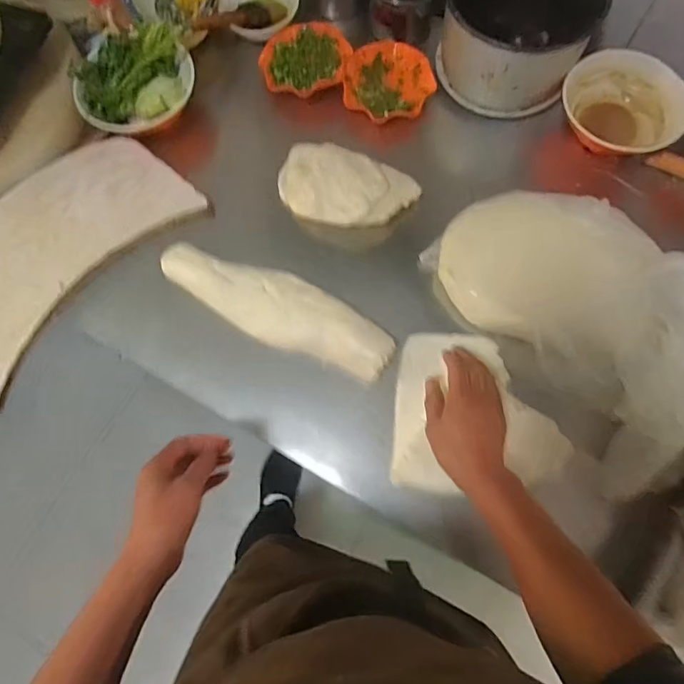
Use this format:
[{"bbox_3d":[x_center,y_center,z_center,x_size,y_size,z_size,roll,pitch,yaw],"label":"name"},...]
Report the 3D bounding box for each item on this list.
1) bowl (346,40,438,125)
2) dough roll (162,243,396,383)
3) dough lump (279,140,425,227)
[{"bbox_3d":[0.077,-0.430,0.805,0.144,0.054,0.139,0,72,1],"label":"bowl"},{"bbox_3d":[-0.101,-0.052,0.689,0.363,0.036,0.098,26,75,9],"label":"dough roll"},{"bbox_3d":[0.008,-0.237,0.723,0.214,0.043,0.117,11,73,4],"label":"dough lump"}]

